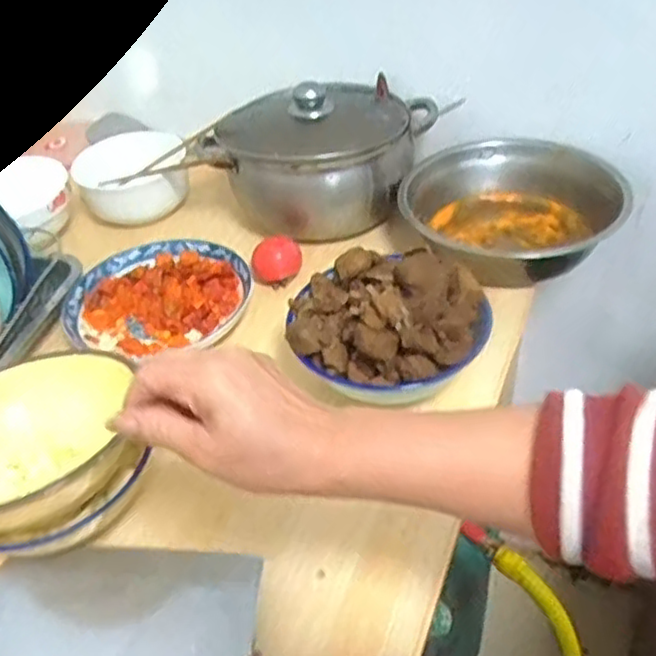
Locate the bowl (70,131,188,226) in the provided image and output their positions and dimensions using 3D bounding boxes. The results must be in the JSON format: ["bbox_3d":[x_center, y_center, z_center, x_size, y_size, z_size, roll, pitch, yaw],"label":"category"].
[{"bbox_3d":[-0.252,-0.190,0.906,0.139,0.084,0.139,-12,41,-5],"label":"bowl"}]

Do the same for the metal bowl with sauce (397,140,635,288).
[{"bbox_3d":[0.208,-0.132,0.775,0.223,0.074,0.205,-4,41,4],"label":"metal bowl with sauce"}]

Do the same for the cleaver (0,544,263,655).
[{"bbox_3d":[-0.106,0.206,0.484,0.322,0.028,0.098,0,42,9],"label":"cleaver"}]

